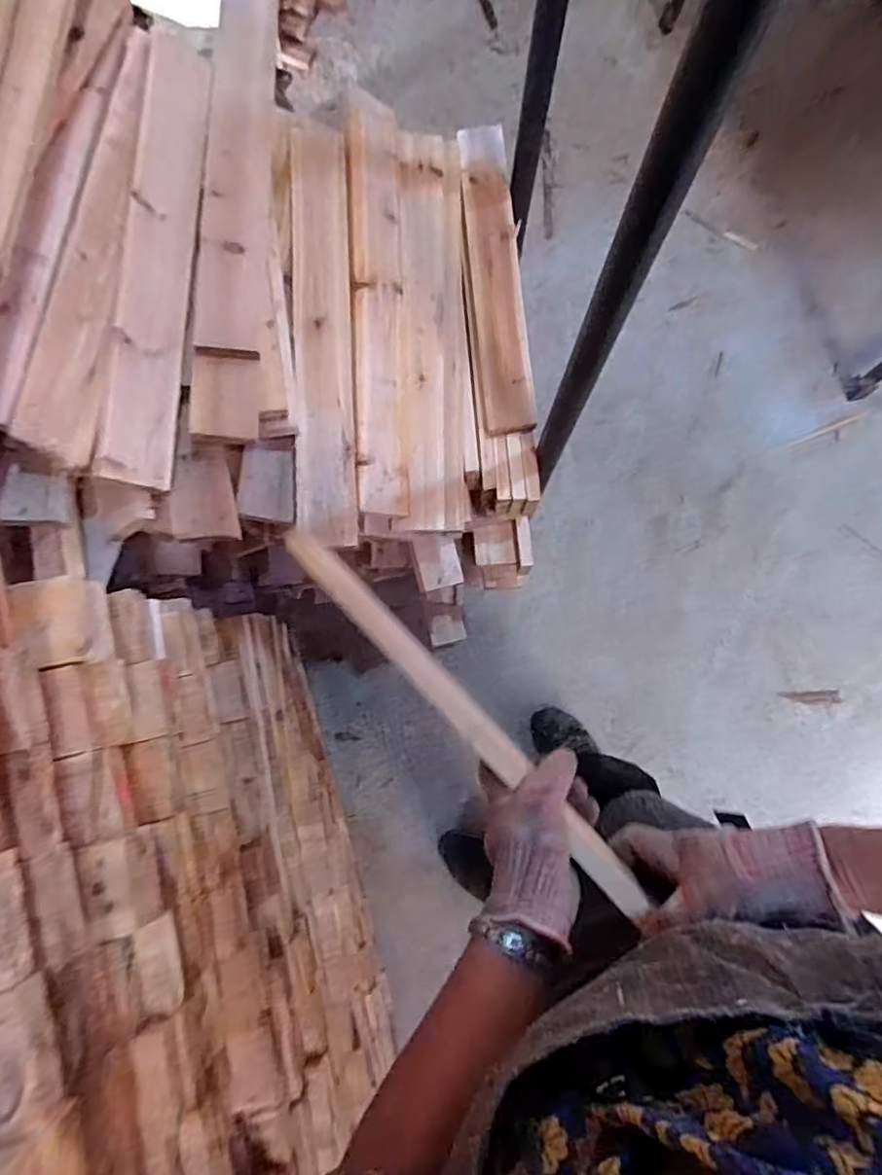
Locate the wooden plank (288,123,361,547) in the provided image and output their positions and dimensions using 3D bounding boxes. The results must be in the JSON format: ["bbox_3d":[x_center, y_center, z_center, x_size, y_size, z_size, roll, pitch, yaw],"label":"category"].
[{"bbox_3d":[-0.129,-0.287,0.664,0.064,0.018,0.484,-2,82,-13],"label":"wooden plank"}]

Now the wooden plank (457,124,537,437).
[{"bbox_3d":[0.072,-0.411,0.785,0.067,0.027,0.438,-6,79,-1],"label":"wooden plank"}]

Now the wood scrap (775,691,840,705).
[{"bbox_3d":[0.778,0.231,1.272,0.116,0.011,0.028,0,78,13],"label":"wood scrap"}]

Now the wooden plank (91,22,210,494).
[{"bbox_3d":[-0.272,-0.343,0.592,0.059,0.033,0.504,0,78,-1],"label":"wooden plank"}]

